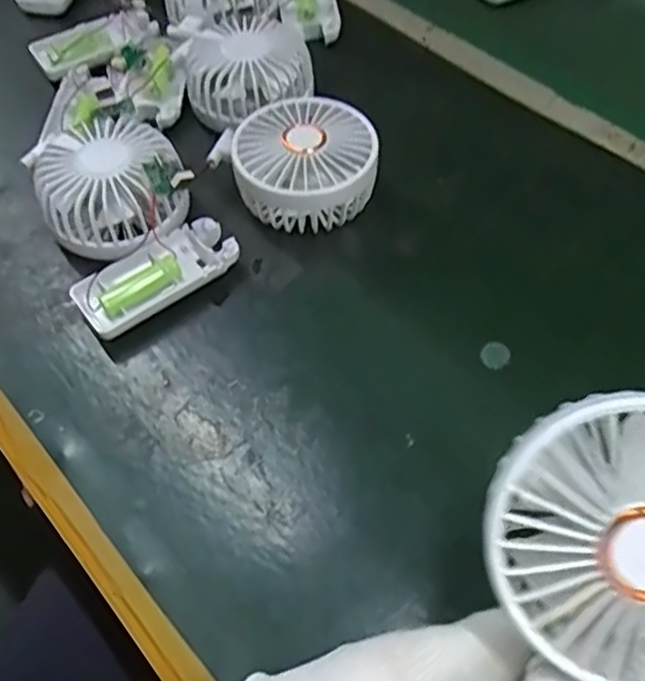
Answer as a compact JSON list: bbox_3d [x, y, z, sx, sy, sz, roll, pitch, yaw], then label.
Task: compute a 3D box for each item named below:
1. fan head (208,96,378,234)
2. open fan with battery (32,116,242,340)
[{"bbox_3d":[-0.013,-0.111,0.419,0.085,0.044,0.088,-1,58,2],"label":"fan head"},{"bbox_3d":[-0.119,-0.075,0.400,0.094,0.048,0.134,-28,60,-14],"label":"open fan with battery"}]

